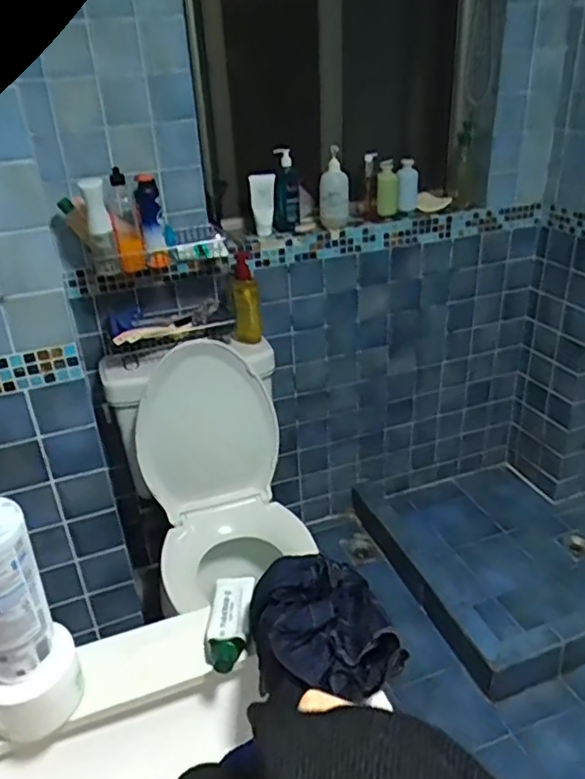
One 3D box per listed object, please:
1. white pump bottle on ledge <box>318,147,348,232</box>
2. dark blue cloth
[{"bbox_3d":[0.106,-0.525,1.593,0.073,0.186,0.073,-5,29,-4],"label":"white pump bottle on ledge"},{"bbox_3d":[0.032,0.228,0.598,0.139,0.075,0.156,-9,30,-10],"label":"dark blue cloth"}]

